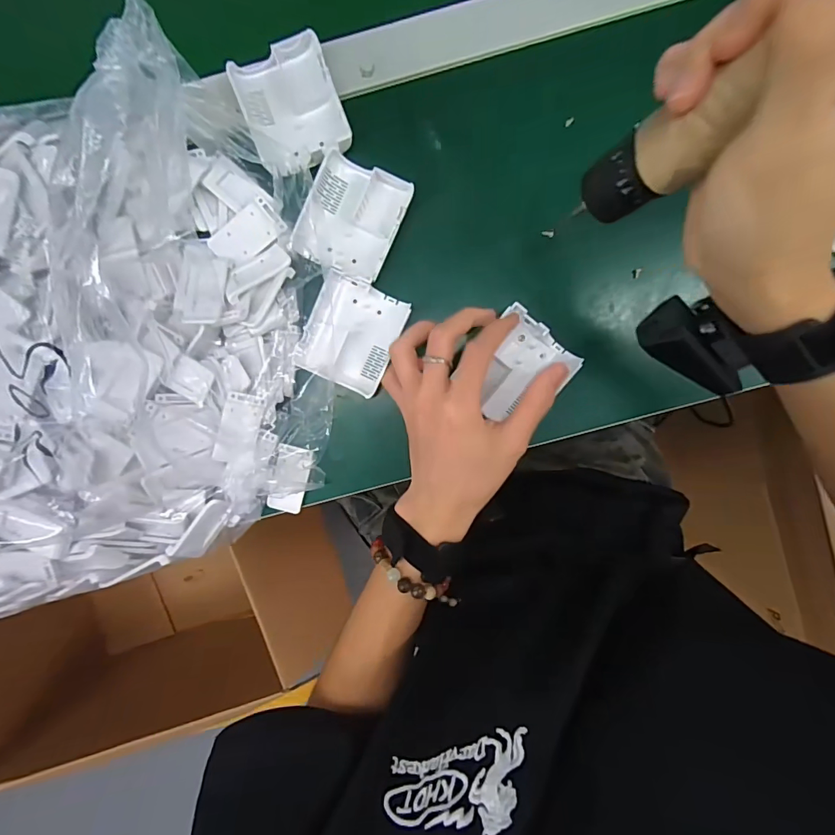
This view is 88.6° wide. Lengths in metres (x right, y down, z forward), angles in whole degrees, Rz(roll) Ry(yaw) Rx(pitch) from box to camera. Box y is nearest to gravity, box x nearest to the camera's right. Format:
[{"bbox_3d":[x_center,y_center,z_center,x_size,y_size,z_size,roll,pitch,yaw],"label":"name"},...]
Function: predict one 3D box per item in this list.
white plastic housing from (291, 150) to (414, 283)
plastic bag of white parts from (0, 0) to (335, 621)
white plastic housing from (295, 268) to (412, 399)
[{"bbox_3d":[-0.048,-0.149,0.324,0.067,0.022,0.077,23,95,-2],"label":"white plastic housing"},{"bbox_3d":[-0.252,-0.036,0.294,0.352,0.085,0.325,-12,95,1],"label":"plastic bag of white parts"},{"bbox_3d":[-0.050,-0.064,0.330,0.067,0.021,0.077,23,95,-2],"label":"white plastic housing"}]

